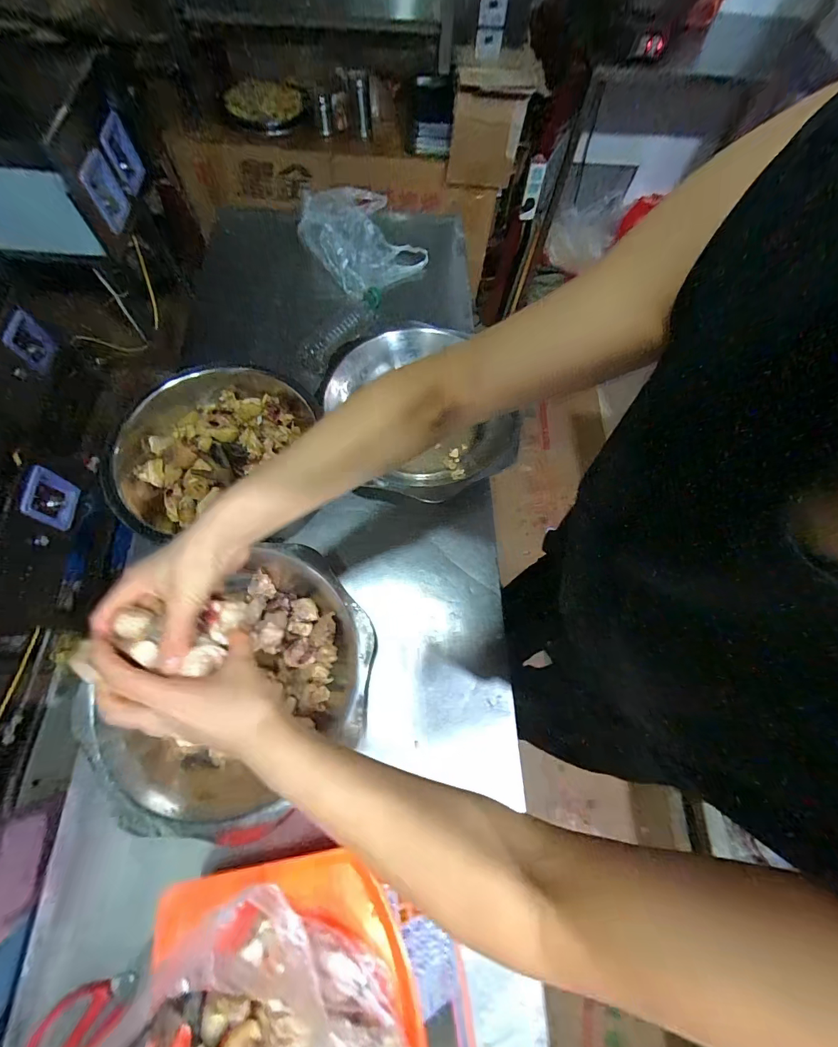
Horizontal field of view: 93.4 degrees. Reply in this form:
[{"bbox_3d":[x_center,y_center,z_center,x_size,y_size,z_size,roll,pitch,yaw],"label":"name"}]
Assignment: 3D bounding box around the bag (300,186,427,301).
[{"bbox_3d":[-0.133,-0.641,0.862,0.249,0.099,0.307,-28,72,-12],"label":"bag"}]

